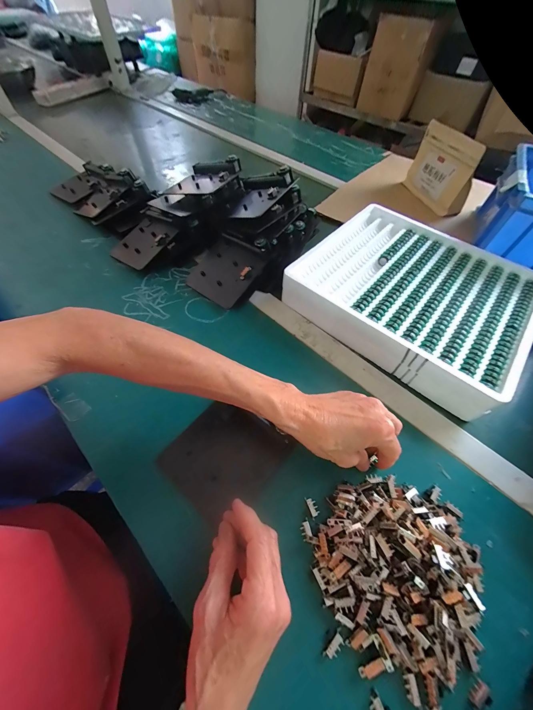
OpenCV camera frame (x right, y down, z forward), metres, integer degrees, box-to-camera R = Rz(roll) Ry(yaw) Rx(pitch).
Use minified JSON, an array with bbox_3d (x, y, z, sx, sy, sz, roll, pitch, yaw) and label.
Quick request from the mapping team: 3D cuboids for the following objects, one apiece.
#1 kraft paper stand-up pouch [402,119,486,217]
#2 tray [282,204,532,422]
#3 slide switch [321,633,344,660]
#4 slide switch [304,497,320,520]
[{"bbox_3d":[0.398,-0.419,0.580,0.050,0.123,0.174,-8,56,-8],"label":"kraft paper stand-up pouch"},{"bbox_3d":[0.233,-0.106,0.415,0.312,0.056,0.289,36,62,20],"label":"tray"},{"bbox_3d":[0.054,0.238,0.208,0.019,0.004,0.008,-36,64,-24],"label":"slide switch"},{"bbox_3d":[0.047,0.155,0.260,0.009,0.004,0.020,-16,58,-13],"label":"slide switch"}]

